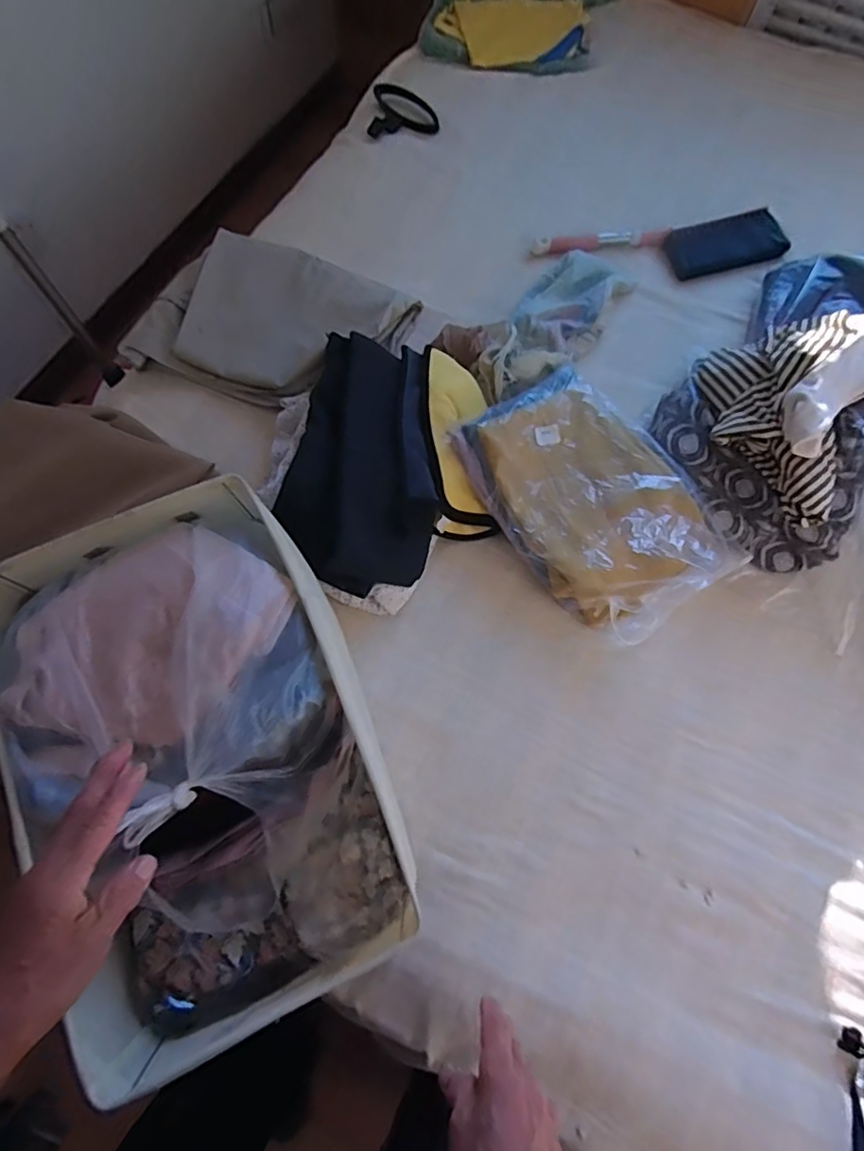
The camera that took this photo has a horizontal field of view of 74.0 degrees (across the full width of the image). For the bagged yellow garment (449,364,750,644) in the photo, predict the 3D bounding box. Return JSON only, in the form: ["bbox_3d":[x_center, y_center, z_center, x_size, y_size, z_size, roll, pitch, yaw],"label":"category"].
[{"bbox_3d":[0.213,-0.101,0.758,0.241,0.088,0.353,-34,74,-11],"label":"bagged yellow garment"}]

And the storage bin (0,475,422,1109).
[{"bbox_3d":[-0.221,0.170,0.580,0.301,0.209,0.474,-20,72,-8],"label":"storage bin"}]

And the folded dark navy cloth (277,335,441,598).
[{"bbox_3d":[-0.086,-0.148,0.737,0.184,0.085,0.336,4,70,0],"label":"folded dark navy cloth"}]

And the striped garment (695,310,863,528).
[{"bbox_3d":[0.457,-0.233,0.741,0.205,0.100,0.272,28,72,8],"label":"striped garment"}]

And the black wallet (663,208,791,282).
[{"bbox_3d":[0.478,-0.546,0.935,0.182,0.024,0.097,-15,72,-5],"label":"black wallet"}]

